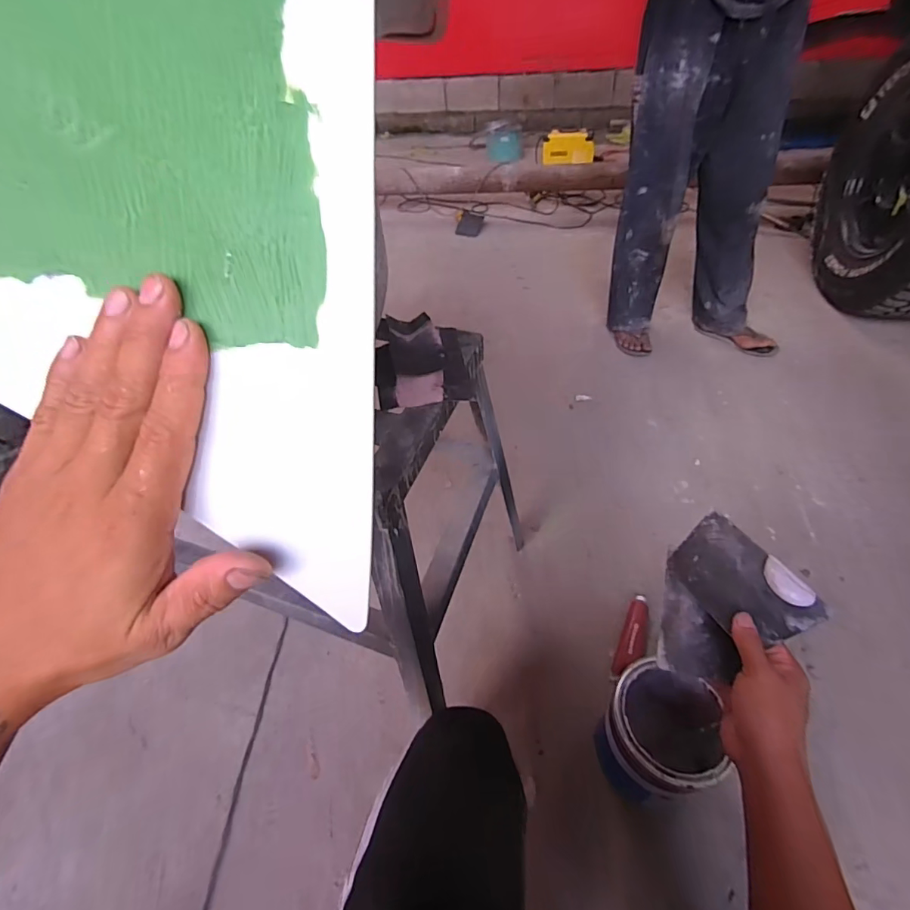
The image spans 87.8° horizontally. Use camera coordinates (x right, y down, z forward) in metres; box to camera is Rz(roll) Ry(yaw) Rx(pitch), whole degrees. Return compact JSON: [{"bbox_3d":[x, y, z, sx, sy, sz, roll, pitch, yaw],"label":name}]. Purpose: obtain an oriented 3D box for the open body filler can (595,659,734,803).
[{"bbox_3d":[0.308,0.426,0.724,0.161,0.192,0.160,-2,47,3],"label":"open body filler can"}]

